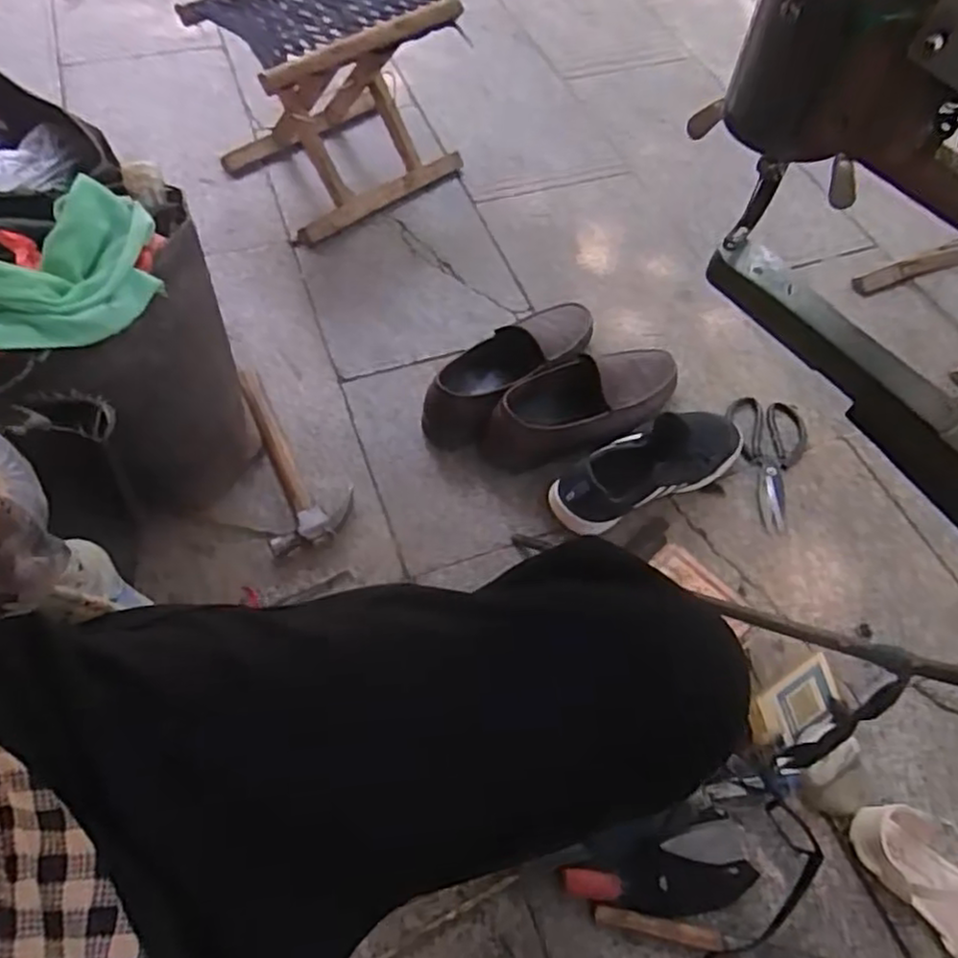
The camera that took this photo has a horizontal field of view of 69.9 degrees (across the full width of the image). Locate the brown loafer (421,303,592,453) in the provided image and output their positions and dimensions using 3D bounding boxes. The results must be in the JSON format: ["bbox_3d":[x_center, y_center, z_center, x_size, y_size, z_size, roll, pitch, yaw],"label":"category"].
[{"bbox_3d":[0.039,-0.146,0.882,0.281,0.077,0.108,-39,68,-23],"label":"brown loafer"}]

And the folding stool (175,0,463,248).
[{"bbox_3d":[-0.224,-0.588,1.061,0.311,0.263,0.280,-34,66,-20],"label":"folding stool"}]

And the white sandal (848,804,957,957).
[{"bbox_3d":[0.411,0.355,0.601,0.092,0.060,0.160,-37,67,-22],"label":"white sandal"}]

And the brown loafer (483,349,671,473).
[{"bbox_3d":[0.133,-0.089,0.850,0.273,0.084,0.110,-22,62,-15],"label":"brown loafer"}]

